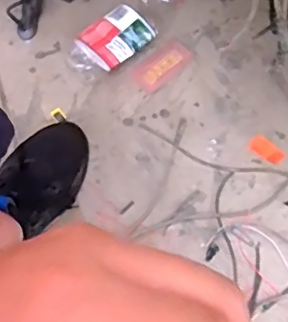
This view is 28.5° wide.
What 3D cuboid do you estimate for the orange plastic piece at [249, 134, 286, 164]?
[{"bbox_3d":[0.171,-0.015,0.791,0.049,0.004,0.027,38,76,11],"label":"orange plastic piece"}]

